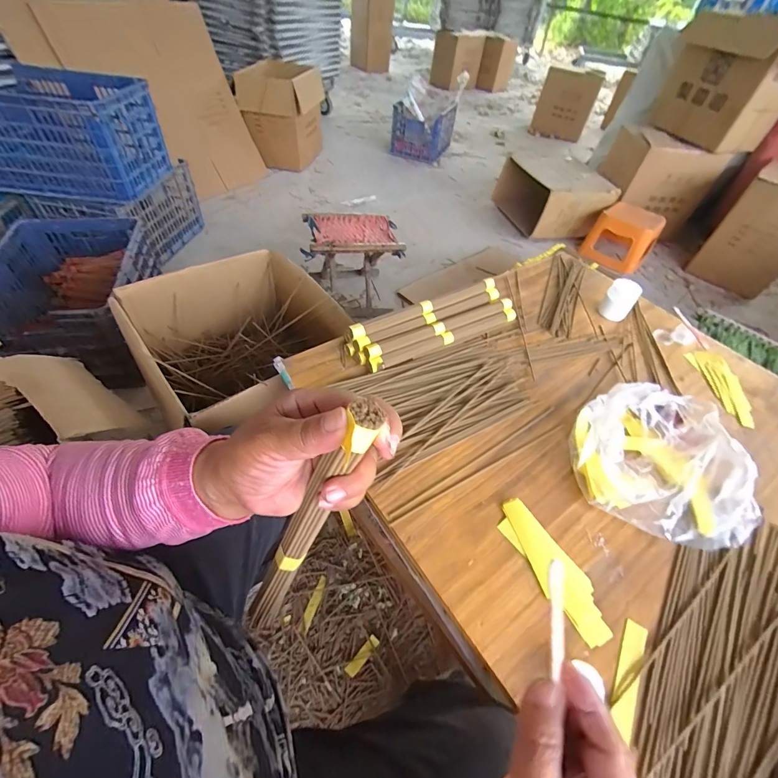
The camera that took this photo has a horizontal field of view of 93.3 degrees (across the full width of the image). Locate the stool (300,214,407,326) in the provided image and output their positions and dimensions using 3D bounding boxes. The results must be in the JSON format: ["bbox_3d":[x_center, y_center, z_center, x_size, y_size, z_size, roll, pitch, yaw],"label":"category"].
[{"bbox_3d":[-0.134,-0.458,1.355,0.330,0.280,0.252,-5,51,-10],"label":"stool"}]

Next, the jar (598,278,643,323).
[{"bbox_3d":[0.472,-0.181,0.752,0.056,0.066,0.049,33,54,20],"label":"jar"}]

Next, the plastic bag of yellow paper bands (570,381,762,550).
[{"bbox_3d":[0.378,0.091,0.506,0.230,0.076,0.213,11,50,3],"label":"plastic bag of yellow paper bands"}]

